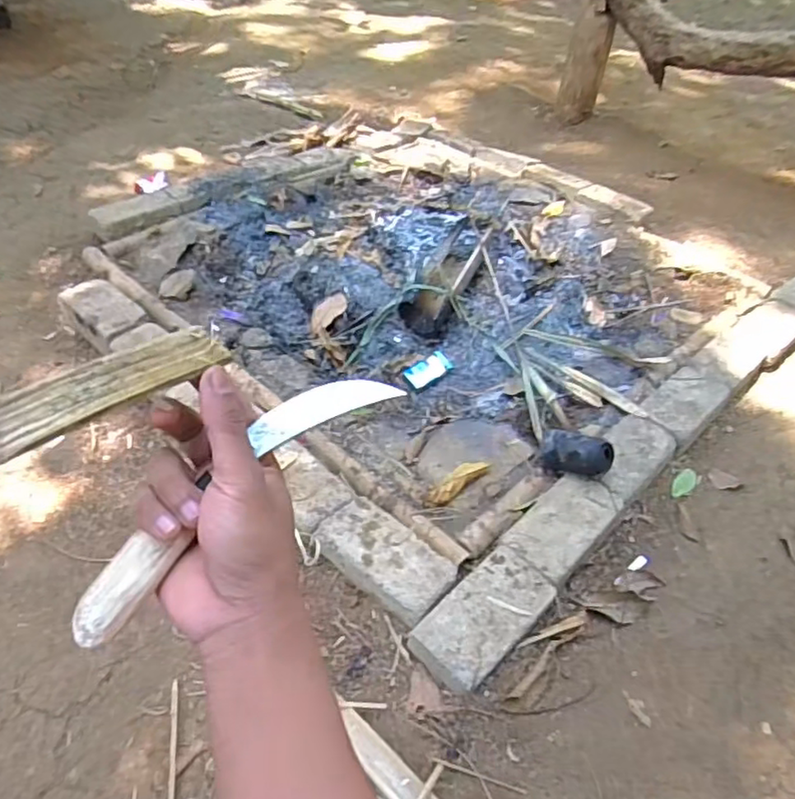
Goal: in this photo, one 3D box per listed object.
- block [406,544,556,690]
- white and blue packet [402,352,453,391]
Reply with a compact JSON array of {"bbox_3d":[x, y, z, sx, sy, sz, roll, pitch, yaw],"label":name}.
[{"bbox_3d":[0.125,0.307,0.881,0.110,0.041,0.213,34,52,27],"label":"block"},{"bbox_3d":[0.064,-0.062,1.373,0.117,0.012,0.060,-28,71,-21],"label":"white and blue packet"}]

